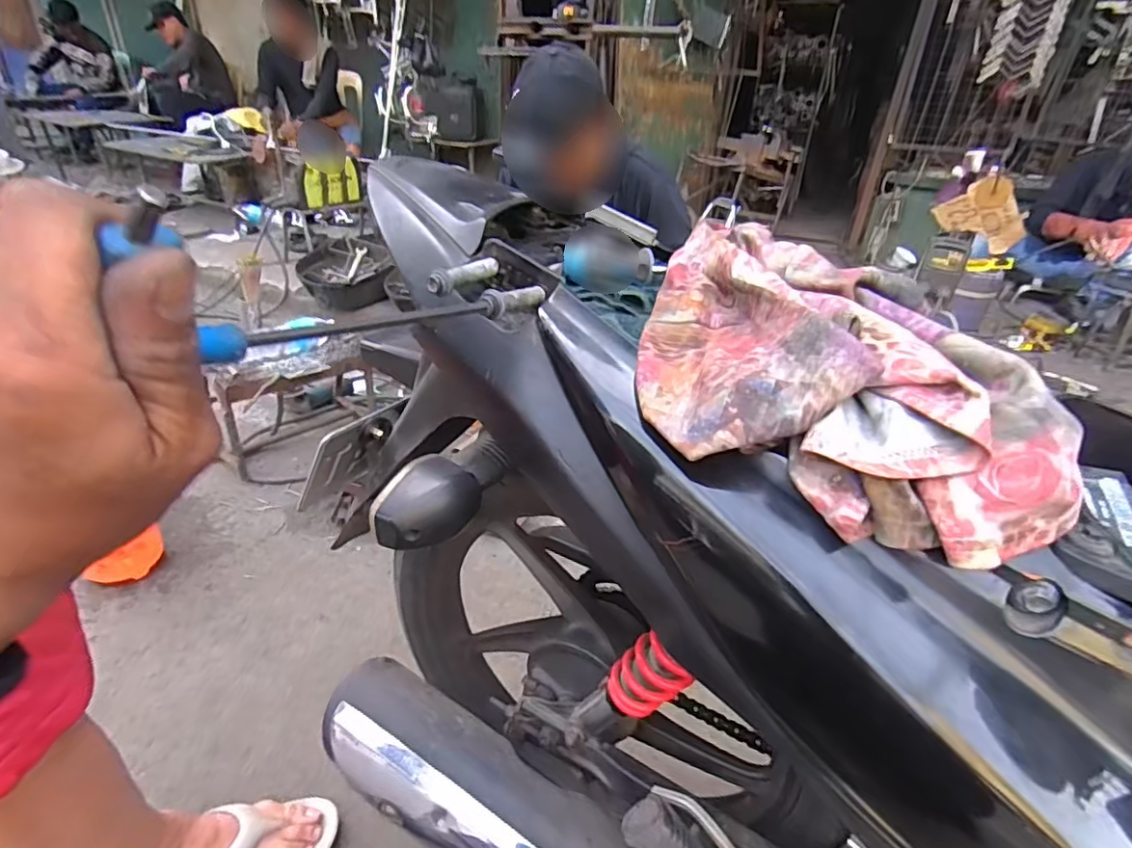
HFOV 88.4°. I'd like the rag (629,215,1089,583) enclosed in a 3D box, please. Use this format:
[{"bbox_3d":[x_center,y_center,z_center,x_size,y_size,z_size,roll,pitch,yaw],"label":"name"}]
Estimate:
[{"bbox_3d":[0.148,-0.045,0.354,0.197,0.089,0.253,10,31,9],"label":"rag"}]

